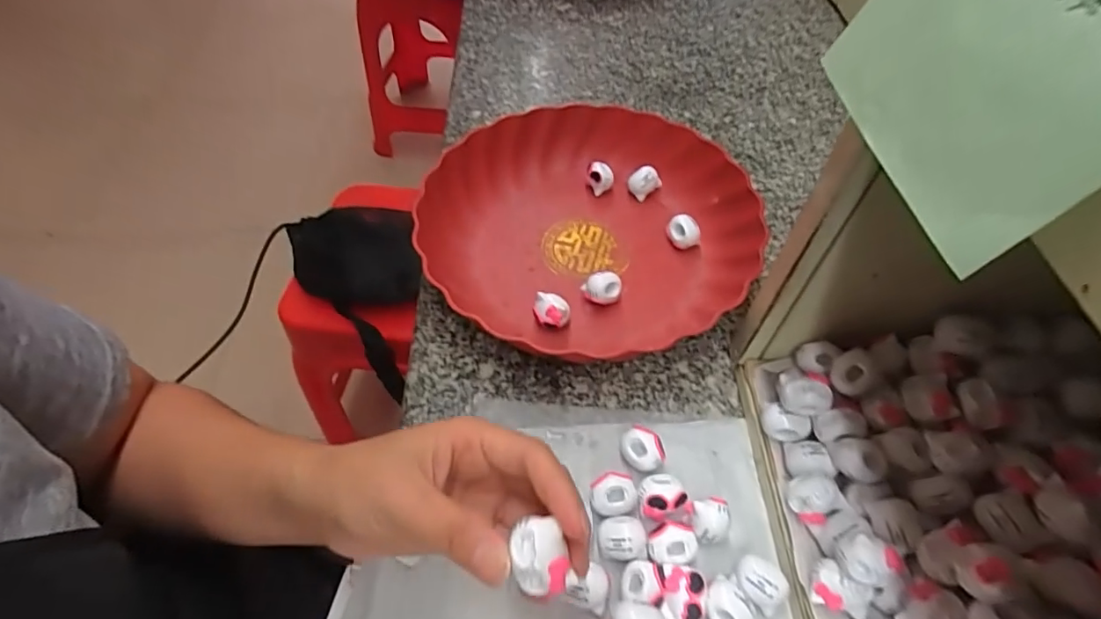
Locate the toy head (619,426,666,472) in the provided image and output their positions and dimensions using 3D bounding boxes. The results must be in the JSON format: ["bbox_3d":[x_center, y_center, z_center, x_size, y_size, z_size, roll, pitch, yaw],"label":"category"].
[{"bbox_3d":[0.053,0.083,0.309,0.025,0.021,0.021,22,57,17],"label":"toy head"}]

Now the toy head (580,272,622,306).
[{"bbox_3d":[0.038,-0.014,0.380,0.025,0.022,0.019,-27,57,-18],"label":"toy head"}]

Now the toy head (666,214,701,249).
[{"bbox_3d":[0.102,-0.058,0.409,0.025,0.024,0.018,14,55,11],"label":"toy head"}]

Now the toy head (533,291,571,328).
[{"bbox_3d":[0.000,0.002,0.368,0.020,0.023,0.025,-19,55,-13],"label":"toy head"}]

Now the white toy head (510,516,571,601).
[{"bbox_3d":[-0.005,0.089,0.190,0.018,0.013,0.025,-9,54,-6],"label":"white toy head"}]

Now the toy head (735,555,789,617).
[{"bbox_3d":[0.107,0.137,0.268,0.024,0.019,0.023,-1,53,1],"label":"toy head"}]

